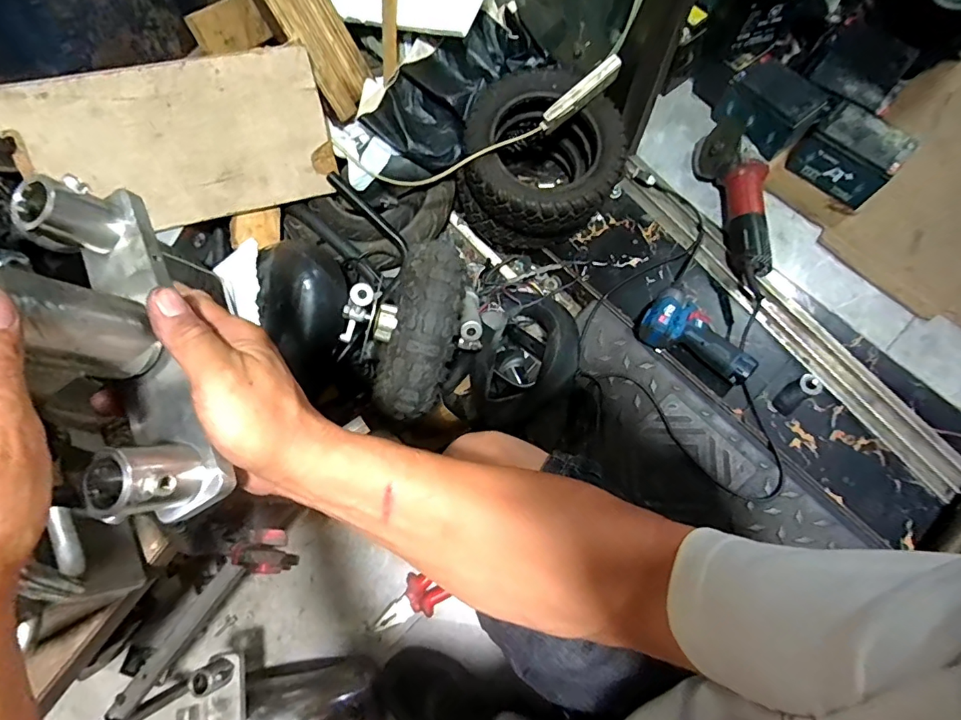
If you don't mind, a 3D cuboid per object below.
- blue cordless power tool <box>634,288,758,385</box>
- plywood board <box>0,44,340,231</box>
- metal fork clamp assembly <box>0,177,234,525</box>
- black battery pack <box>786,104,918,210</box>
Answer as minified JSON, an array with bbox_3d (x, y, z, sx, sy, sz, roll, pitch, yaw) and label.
[{"bbox_3d":[0.362,-0.038,0.810,0.194,0.061,0.099,34,75,12],"label":"blue cordless power tool"},{"bbox_3d":[-0.471,-0.343,0.786,0.436,0.227,0.011,-18,42,-15],"label":"plywood board"},{"bbox_3d":[-0.214,-0.013,0.251,0.078,0.117,0.206,-24,76,-7],"label":"metal fork clamp assembly"},{"bbox_3d":[0.672,-0.373,0.893,0.109,0.099,0.160,-40,75,-12],"label":"black battery pack"}]

